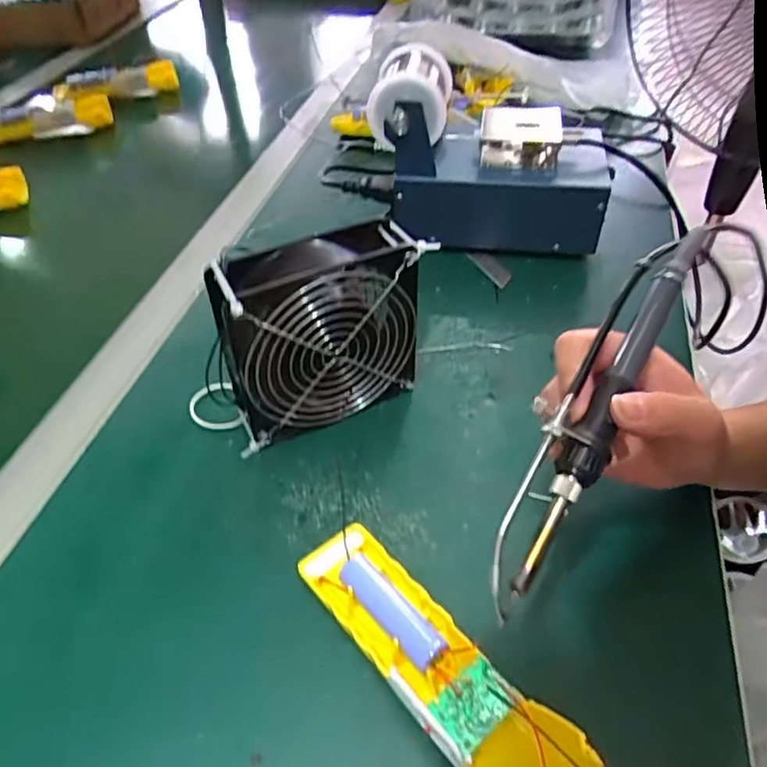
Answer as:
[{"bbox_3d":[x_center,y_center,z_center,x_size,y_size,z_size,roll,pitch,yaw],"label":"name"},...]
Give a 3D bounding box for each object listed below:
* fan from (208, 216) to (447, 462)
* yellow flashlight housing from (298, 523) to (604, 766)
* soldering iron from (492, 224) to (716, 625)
[{"bbox_3d":[-0.041,-0.032,0.398,0.130,0.124,0.054,-21,48,-18],"label":"fan"},{"bbox_3d":[0.020,0.133,0.299,0.046,0.031,0.163,-34,53,-28],"label":"yellow flashlight housing"},{"bbox_3d":[0.101,0.004,0.282,0.024,0.021,0.212,24,72,24],"label":"soldering iron"}]

